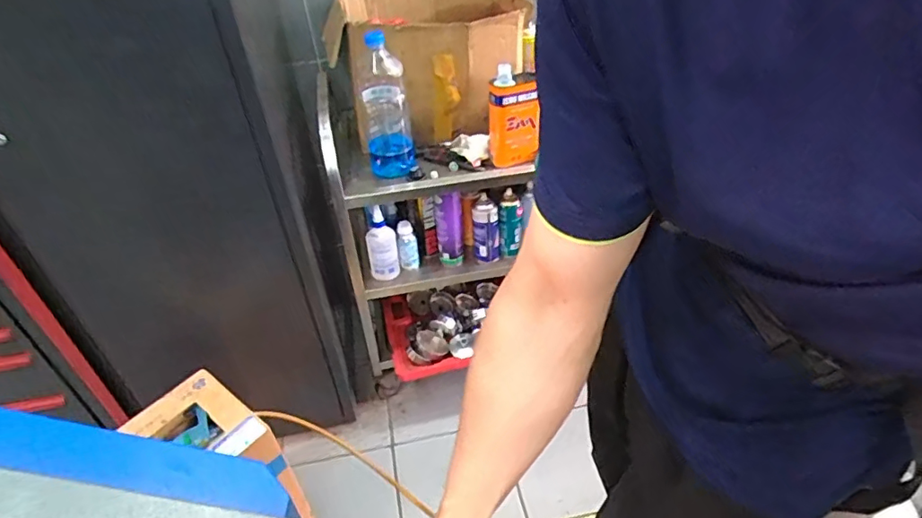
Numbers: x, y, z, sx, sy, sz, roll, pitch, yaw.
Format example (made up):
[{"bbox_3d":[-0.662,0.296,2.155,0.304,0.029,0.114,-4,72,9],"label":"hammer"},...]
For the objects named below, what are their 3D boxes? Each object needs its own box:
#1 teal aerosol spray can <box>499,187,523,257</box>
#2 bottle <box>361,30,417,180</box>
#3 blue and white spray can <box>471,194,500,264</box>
[{"bbox_3d":[0.128,-0.091,1.395,0.054,0.169,0.042,0,40,6],"label":"teal aerosol spray can"},{"bbox_3d":[-0.170,-0.342,1.217,0.107,0.295,0.118,-10,39,-5],"label":"bottle"},{"bbox_3d":[0.065,-0.072,1.398,0.065,0.165,0.067,-3,39,3],"label":"blue and white spray can"}]

